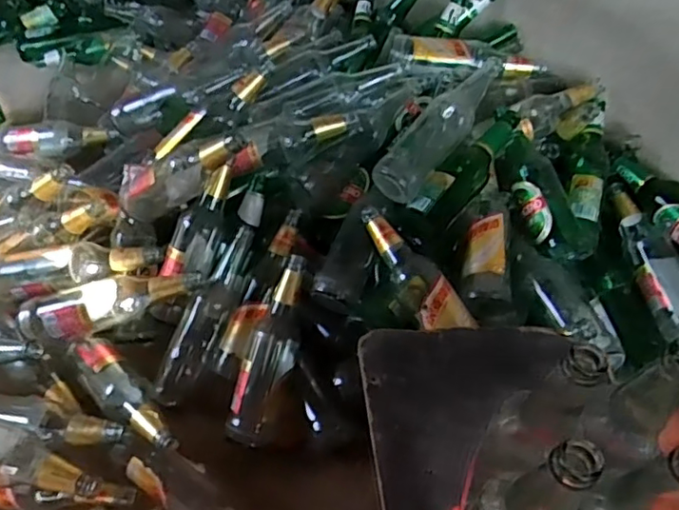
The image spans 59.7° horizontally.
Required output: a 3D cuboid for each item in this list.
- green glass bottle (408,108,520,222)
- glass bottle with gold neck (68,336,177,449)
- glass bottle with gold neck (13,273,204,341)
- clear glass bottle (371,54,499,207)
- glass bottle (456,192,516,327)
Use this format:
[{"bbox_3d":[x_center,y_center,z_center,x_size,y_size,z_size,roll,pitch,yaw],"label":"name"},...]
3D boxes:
[{"bbox_3d":[0.190,-0.126,0.870,0.060,0.060,0.247,32,57,21],"label":"green glass bottle"},{"bbox_3d":[-0.285,0.187,0.785,0.236,0.061,0.065,28,58,38],"label":"glass bottle with gold neck"},{"bbox_3d":[-0.320,0.061,0.826,0.251,0.071,0.061,-10,52,-10],"label":"glass bottle with gold neck"},{"bbox_3d":[0.148,-0.189,0.880,0.076,0.077,0.278,32,61,25],"label":"clear glass bottle"},{"bbox_3d":[0.213,-0.008,0.843,0.078,0.063,0.223,10,52,6],"label":"glass bottle"}]

